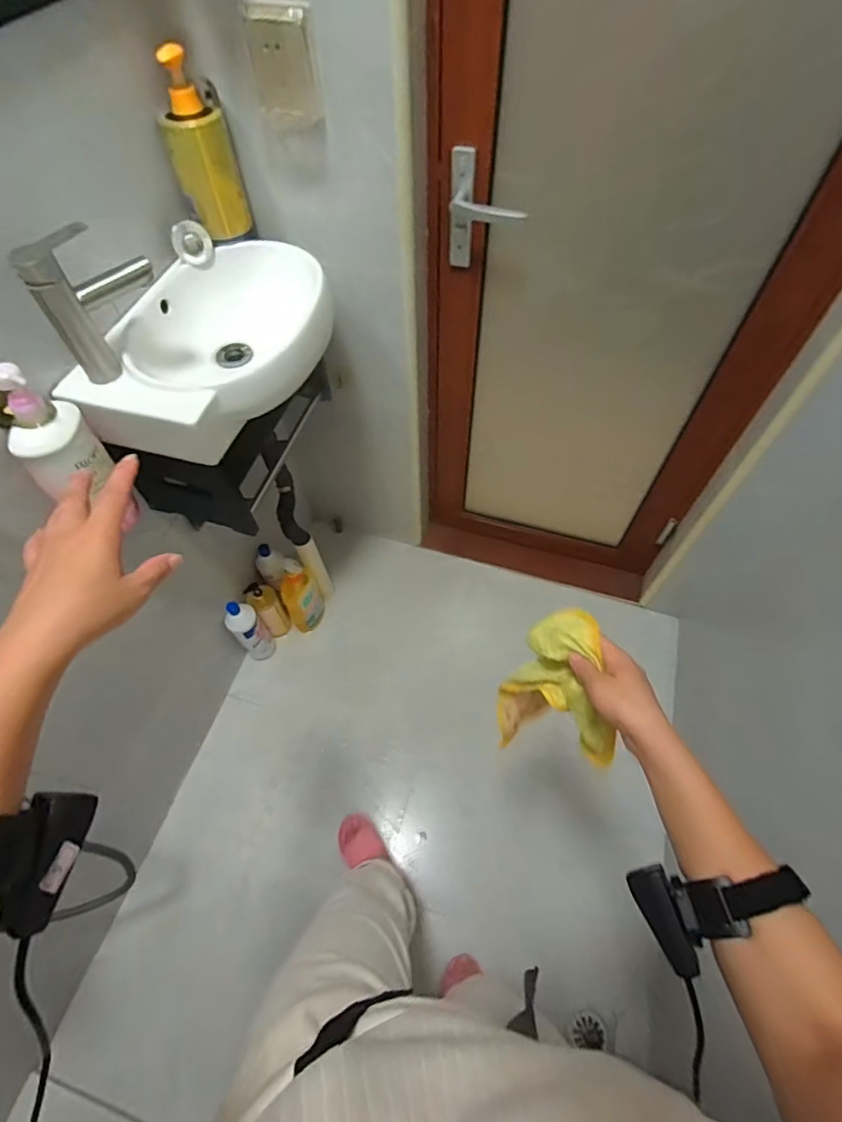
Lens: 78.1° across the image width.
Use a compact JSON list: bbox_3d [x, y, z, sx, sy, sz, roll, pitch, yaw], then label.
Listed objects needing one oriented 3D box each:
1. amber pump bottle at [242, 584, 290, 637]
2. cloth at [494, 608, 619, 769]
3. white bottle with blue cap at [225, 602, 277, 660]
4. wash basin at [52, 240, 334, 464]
[{"bbox_3d":[-0.411,0.128,1.395,0.079,0.226,0.072,-26,62,-16],"label":"amber pump bottle"},{"bbox_3d":[0.148,0.160,0.581,0.076,0.214,0.141,-14,60,-10],"label":"cloth"},{"bbox_3d":[-0.444,0.183,1.350,0.081,0.223,0.072,-30,64,-18],"label":"white bottle with blue cap"},{"bbox_3d":[-0.301,-0.322,0.800,0.284,0.107,0.366,11,59,6],"label":"wash basin"}]

